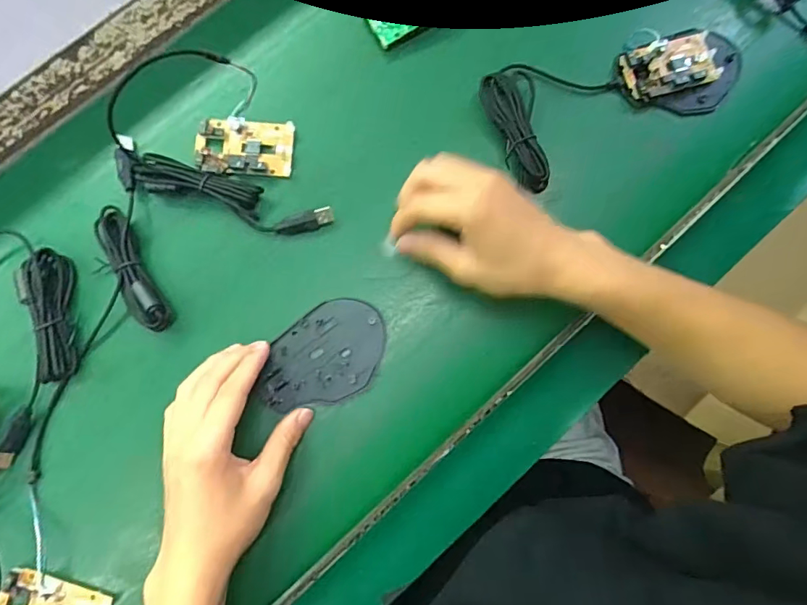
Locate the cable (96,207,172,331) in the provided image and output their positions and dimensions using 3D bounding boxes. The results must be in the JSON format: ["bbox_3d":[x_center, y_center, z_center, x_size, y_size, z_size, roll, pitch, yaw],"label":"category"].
[{"bbox_3d":[-0.213,-0.025,0.381,0.028,0.028,0.103,-29,84,-5],"label":"cable"}]

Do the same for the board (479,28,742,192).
[{"bbox_3d":[0.189,-0.189,0.431,0.246,0.024,0.101,-25,84,-5],"label":"board"}]

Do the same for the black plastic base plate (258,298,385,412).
[{"bbox_3d":[-0.063,0.045,0.389,0.106,0.007,0.071,-38,85,-6],"label":"black plastic base plate"}]

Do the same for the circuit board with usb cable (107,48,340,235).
[{"bbox_3d":[-0.154,-0.125,0.401,0.119,0.023,0.203,-38,85,-6],"label":"circuit board with usb cable"}]

